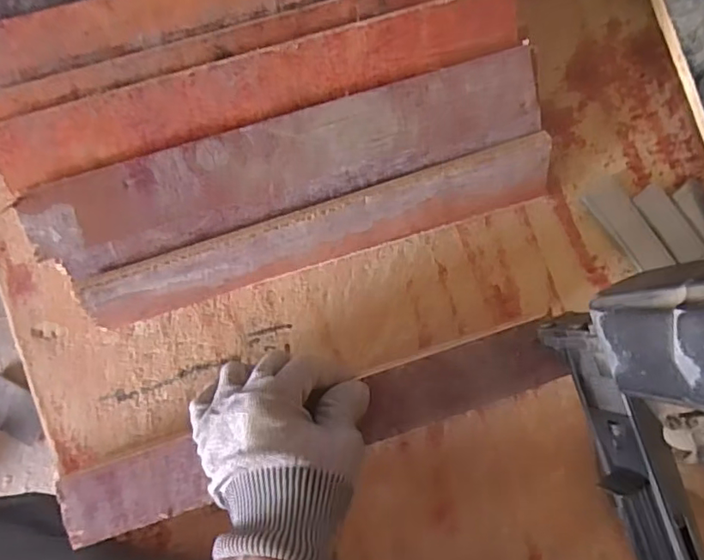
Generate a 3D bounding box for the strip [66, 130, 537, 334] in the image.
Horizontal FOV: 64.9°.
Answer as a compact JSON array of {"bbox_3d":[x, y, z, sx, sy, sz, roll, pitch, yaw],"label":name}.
[{"bbox_3d":[-0.020,-0.038,0.431,0.362,0.055,0.017,-18,45,-4],"label":"strip"}]

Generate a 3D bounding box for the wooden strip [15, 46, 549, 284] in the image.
[{"bbox_3d":[-0.041,-0.082,0.396,0.364,0.014,0.067,-18,127,-2],"label":"wooden strip"}]

